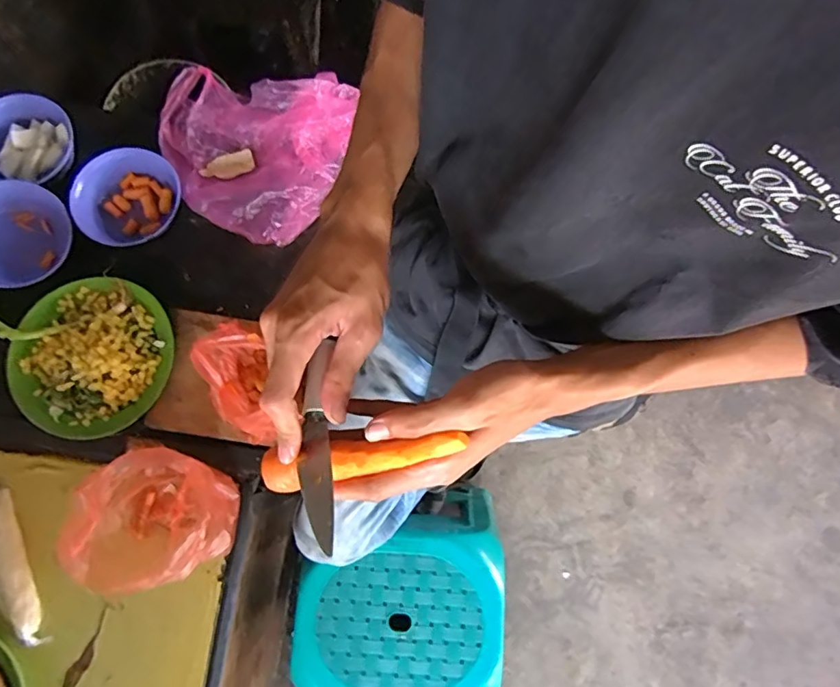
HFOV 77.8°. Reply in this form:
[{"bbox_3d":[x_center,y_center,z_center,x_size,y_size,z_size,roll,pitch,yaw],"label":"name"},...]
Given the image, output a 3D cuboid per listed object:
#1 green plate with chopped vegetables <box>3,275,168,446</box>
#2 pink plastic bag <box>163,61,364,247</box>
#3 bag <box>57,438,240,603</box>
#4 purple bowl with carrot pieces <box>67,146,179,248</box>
[{"bbox_3d":[-0.435,0.020,0.695,0.194,0.058,0.207,0,77,-2],"label":"green plate with chopped vegetables"},{"bbox_3d":[-0.257,-0.289,0.758,0.294,0.061,0.264,17,77,2],"label":"pink plastic bag"},{"bbox_3d":[-0.320,0.208,0.628,0.163,0.160,0.144,17,78,3],"label":"bag"},{"bbox_3d":[-0.411,-0.204,0.739,0.128,0.050,0.148,37,80,7],"label":"purple bowl with carrot pieces"}]

